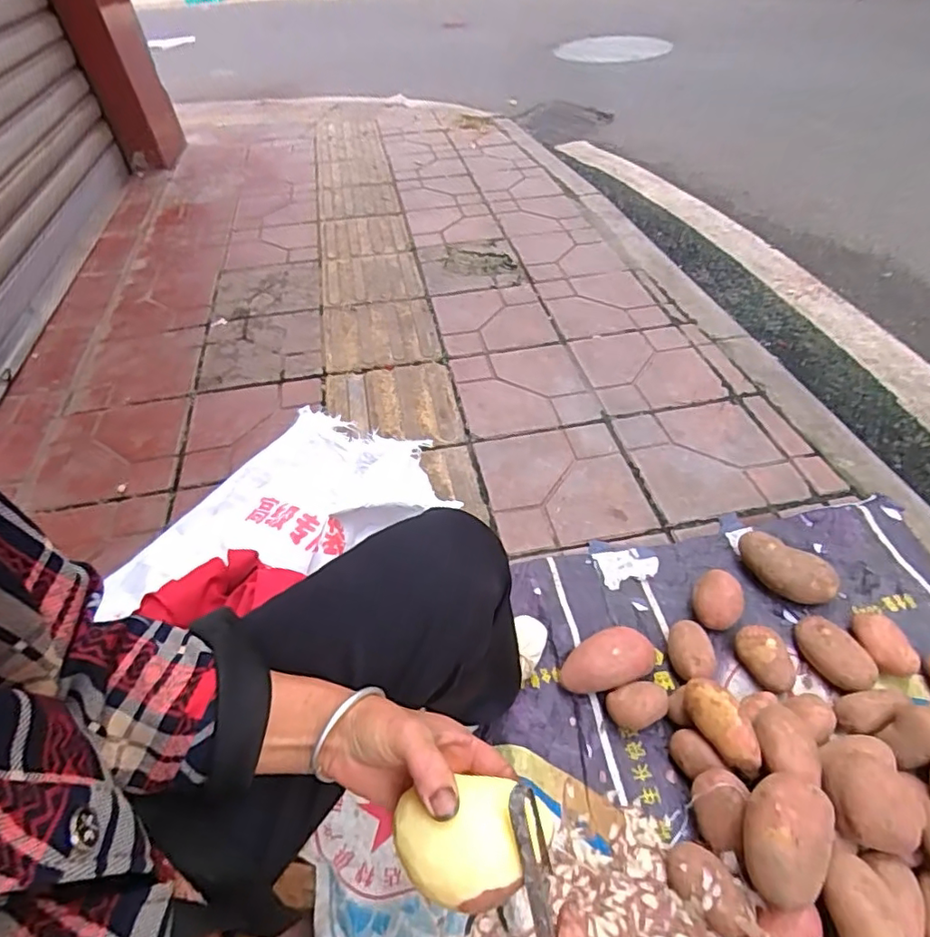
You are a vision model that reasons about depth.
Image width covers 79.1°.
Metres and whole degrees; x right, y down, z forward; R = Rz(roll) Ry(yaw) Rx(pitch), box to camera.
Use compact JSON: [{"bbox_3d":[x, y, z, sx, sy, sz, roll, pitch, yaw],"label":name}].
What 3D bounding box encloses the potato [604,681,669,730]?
[{"bbox_3d":[0.239,0.332,0.781,0.082,0.047,0.054,-11,46,-4],"label":"potato"}]

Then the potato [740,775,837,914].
[{"bbox_3d":[0.349,0.397,0.607,0.078,0.057,0.118,17,51,22],"label":"potato"}]

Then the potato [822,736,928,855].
[{"bbox_3d":[0.459,0.366,0.651,0.089,0.070,0.125,3,47,10],"label":"potato"}]

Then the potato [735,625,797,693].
[{"bbox_3d":[0.438,0.274,0.817,0.063,0.052,0.093,-25,49,-17],"label":"potato"}]

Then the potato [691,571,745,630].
[{"bbox_3d":[0.391,0.207,0.876,0.072,0.061,0.086,21,52,24],"label":"potato"}]

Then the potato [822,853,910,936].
[{"bbox_3d":[0.410,0.465,0.580,0.062,0.057,0.110,-8,46,-1],"label":"potato"}]

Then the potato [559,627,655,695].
[{"bbox_3d":[0.204,0.284,0.821,0.138,0.057,0.080,-19,47,-11],"label":"potato"}]

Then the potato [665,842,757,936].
[{"bbox_3d":[0.277,0.476,0.636,0.062,0.047,0.101,-33,51,-23],"label":"potato"}]

